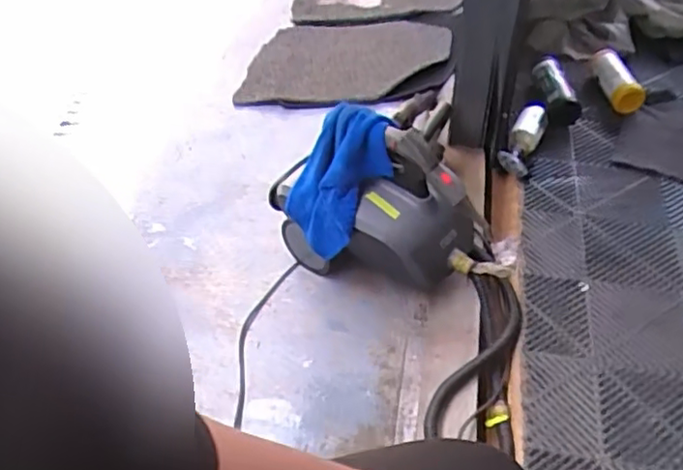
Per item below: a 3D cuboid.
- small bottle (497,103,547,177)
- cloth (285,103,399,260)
[{"bbox_3d":[0.434,-0.226,1.543,0.073,0.066,0.185,21,70,24],"label":"small bottle"},{"bbox_3d":[0.000,-0.098,1.228,0.111,0.295,0.137,-2,33,-46],"label":"cloth"}]

